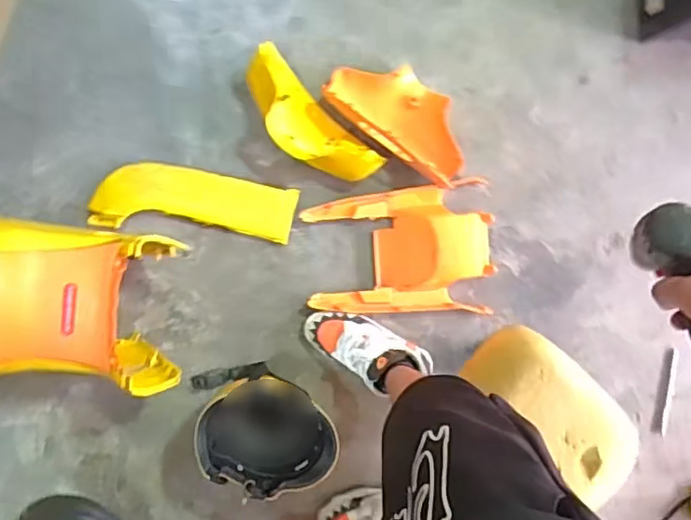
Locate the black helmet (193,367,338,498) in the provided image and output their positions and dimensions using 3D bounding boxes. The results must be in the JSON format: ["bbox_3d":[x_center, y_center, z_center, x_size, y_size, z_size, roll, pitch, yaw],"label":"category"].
[{"bbox_3d":[-0.151,0.330,1.141,0.248,0.135,0.237,0,97,-3],"label":"black helmet"}]

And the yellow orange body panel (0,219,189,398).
[{"bbox_3d":[-0.510,0.079,0.963,0.441,0.206,0.268,5,100,-38],"label":"yellow orange body panel"}]

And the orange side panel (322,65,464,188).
[{"bbox_3d":[0.111,-0.282,1.127,0.296,0.088,0.158,35,94,-6],"label":"orange side panel"}]

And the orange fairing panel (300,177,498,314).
[{"bbox_3d":[0.103,-0.013,1.165,0.362,0.054,0.250,-4,97,-2],"label":"orange fairing panel"}]

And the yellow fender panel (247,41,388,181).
[{"bbox_3d":[-0.075,-0.251,1.099,0.126,0.107,0.301,-44,97,3],"label":"yellow fender panel"}]

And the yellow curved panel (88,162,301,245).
[{"bbox_3d":[-0.290,-0.111,1.148,0.379,0.034,0.127,8,96,-4],"label":"yellow curved panel"}]

